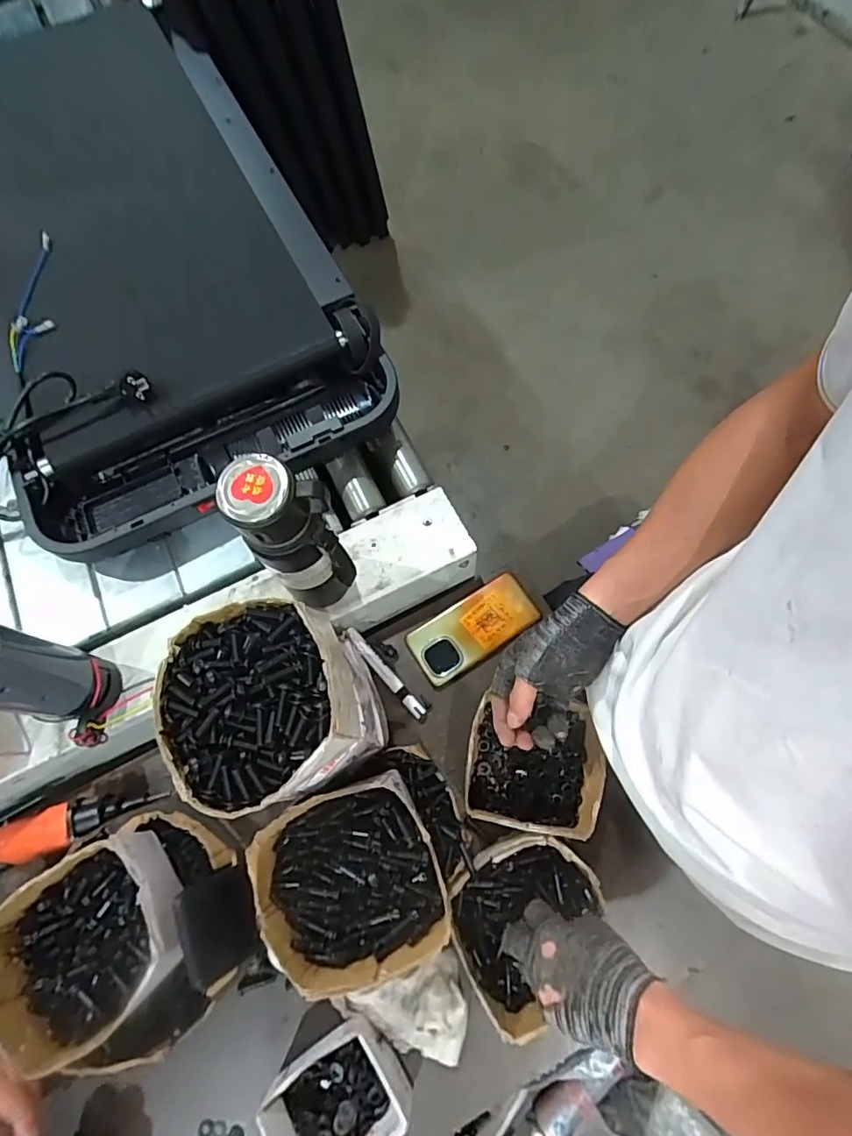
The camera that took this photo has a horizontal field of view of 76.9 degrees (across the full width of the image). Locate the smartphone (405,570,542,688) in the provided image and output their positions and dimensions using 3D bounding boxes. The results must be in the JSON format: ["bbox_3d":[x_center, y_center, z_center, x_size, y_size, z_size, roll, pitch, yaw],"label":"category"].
[{"bbox_3d":[0.060,0.075,0.681,0.162,0.014,0.076,-31,71,-8],"label":"smartphone"}]

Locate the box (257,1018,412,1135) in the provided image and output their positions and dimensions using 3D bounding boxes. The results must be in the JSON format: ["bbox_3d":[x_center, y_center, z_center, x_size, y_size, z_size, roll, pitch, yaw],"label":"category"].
[{"bbox_3d":[-0.087,0.508,0.513,0.133,0.064,0.095,-32,71,-9],"label":"box"}]

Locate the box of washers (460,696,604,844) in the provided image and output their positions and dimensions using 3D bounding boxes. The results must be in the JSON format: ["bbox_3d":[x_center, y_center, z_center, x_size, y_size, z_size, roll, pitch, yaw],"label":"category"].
[{"bbox_3d":[0.119,0.220,0.596,0.142,0.072,0.125,5,70,5],"label":"box of washers"}]

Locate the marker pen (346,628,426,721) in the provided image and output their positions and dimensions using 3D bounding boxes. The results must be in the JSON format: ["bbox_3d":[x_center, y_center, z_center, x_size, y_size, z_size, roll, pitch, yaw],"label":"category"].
[{"bbox_3d":[-0.052,0.129,0.664,0.019,0.018,0.142,-41,73,-12],"label":"marker pen"}]

